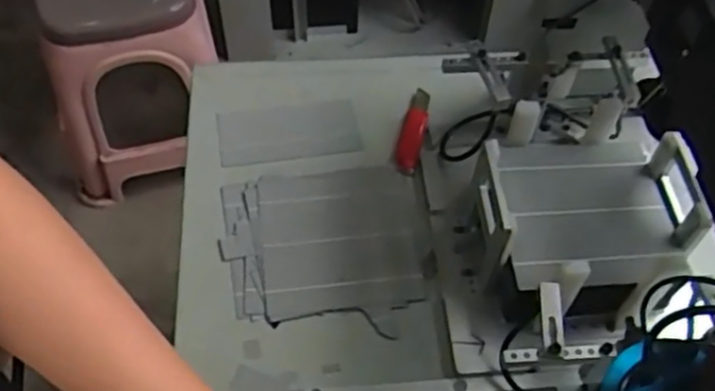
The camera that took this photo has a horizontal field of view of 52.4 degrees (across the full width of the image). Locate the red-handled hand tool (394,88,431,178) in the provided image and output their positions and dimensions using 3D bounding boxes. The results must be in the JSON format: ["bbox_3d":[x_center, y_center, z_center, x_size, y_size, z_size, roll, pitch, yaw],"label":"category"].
[{"bbox_3d":[0.063,-0.071,0.826,0.027,0.015,0.122,13,55,8],"label":"red-handled hand tool"}]

